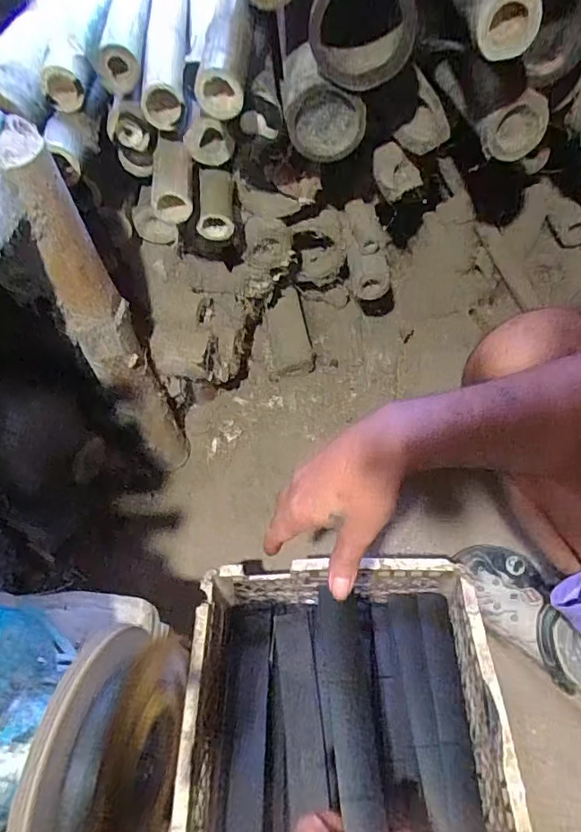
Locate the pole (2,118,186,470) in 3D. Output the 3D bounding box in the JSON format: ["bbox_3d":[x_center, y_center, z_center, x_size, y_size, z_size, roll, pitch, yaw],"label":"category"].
[{"bbox_3d":[-0.229,-0.092,0.653,0.073,0.489,0.080,-31,57,-17],"label":"pole"}]

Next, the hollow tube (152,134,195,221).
[{"bbox_3d":[-0.142,-0.281,0.598,0.051,0.039,0.085,-1,84,5],"label":"hollow tube"}]

